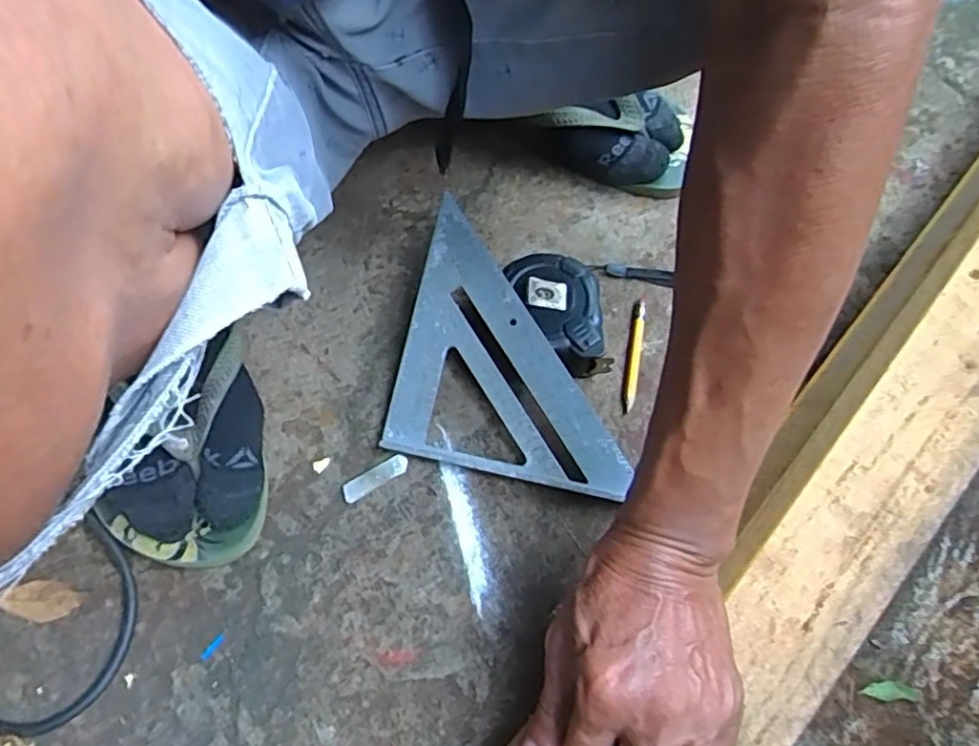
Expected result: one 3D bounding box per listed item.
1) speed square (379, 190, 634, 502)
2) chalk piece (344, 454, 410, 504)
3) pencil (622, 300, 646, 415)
[{"bbox_3d":[0.023,-0.016,0.425,0.156,0.014,0.166,13,82,4],"label":"speed square"},{"bbox_3d":[-0.074,0.068,0.416,0.045,0.006,0.013,-30,67,-15],"label":"chalk piece"},{"bbox_3d":[0.105,-0.014,0.460,0.008,0.007,0.089,11,63,5],"label":"pencil"}]

